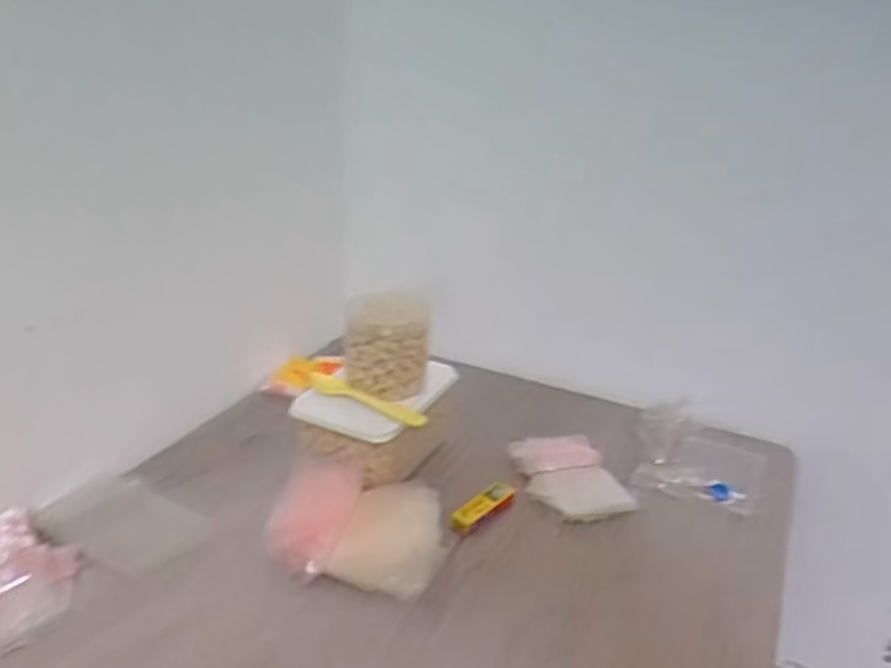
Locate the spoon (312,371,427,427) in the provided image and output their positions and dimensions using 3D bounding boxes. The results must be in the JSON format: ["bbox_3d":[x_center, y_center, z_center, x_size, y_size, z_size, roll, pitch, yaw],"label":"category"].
[{"bbox_3d":[-0.094,0.071,0.853,0.166,0.020,0.025,19,28,31],"label":"spoon"}]

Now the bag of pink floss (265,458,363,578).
[{"bbox_3d":[-0.128,0.178,0.769,0.070,0.063,0.142,7,24,7],"label":"bag of pink floss"}]

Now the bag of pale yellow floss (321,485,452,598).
[{"bbox_3d":[-0.049,0.202,0.761,0.095,0.041,0.127,9,24,11],"label":"bag of pale yellow floss"}]

